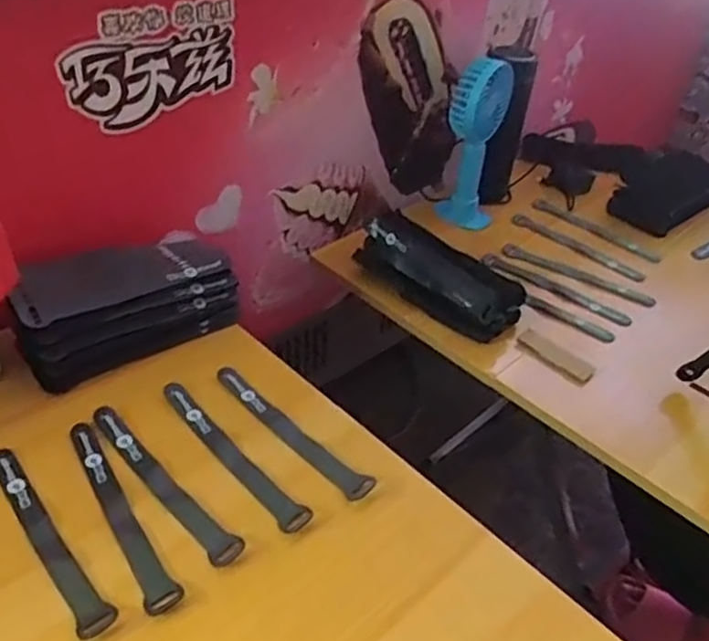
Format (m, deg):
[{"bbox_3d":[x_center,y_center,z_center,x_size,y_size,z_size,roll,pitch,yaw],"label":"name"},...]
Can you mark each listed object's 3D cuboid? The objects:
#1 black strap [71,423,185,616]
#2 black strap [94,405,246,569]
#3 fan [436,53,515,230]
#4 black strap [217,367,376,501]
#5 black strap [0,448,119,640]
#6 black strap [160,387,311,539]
[{"bbox_3d":[-0.181,0.144,0.522,0.025,0.004,0.191,-20,45,-27],"label":"black strap"},{"bbox_3d":[-0.156,0.129,0.543,0.190,0.008,0.025,33,47,31],"label":"black strap"},{"bbox_3d":[0.155,-0.227,0.880,0.078,0.227,0.066,9,39,5],"label":"fan"},{"bbox_3d":[-0.057,0.095,0.594,0.023,0.011,0.190,-30,50,-35],"label":"black strap"},{"bbox_3d":[-0.230,0.157,0.504,0.024,0.004,0.190,-26,48,-32],"label":"black strap"},{"bbox_3d":[-0.104,0.111,0.573,0.025,0.007,0.193,-26,48,-32],"label":"black strap"}]

